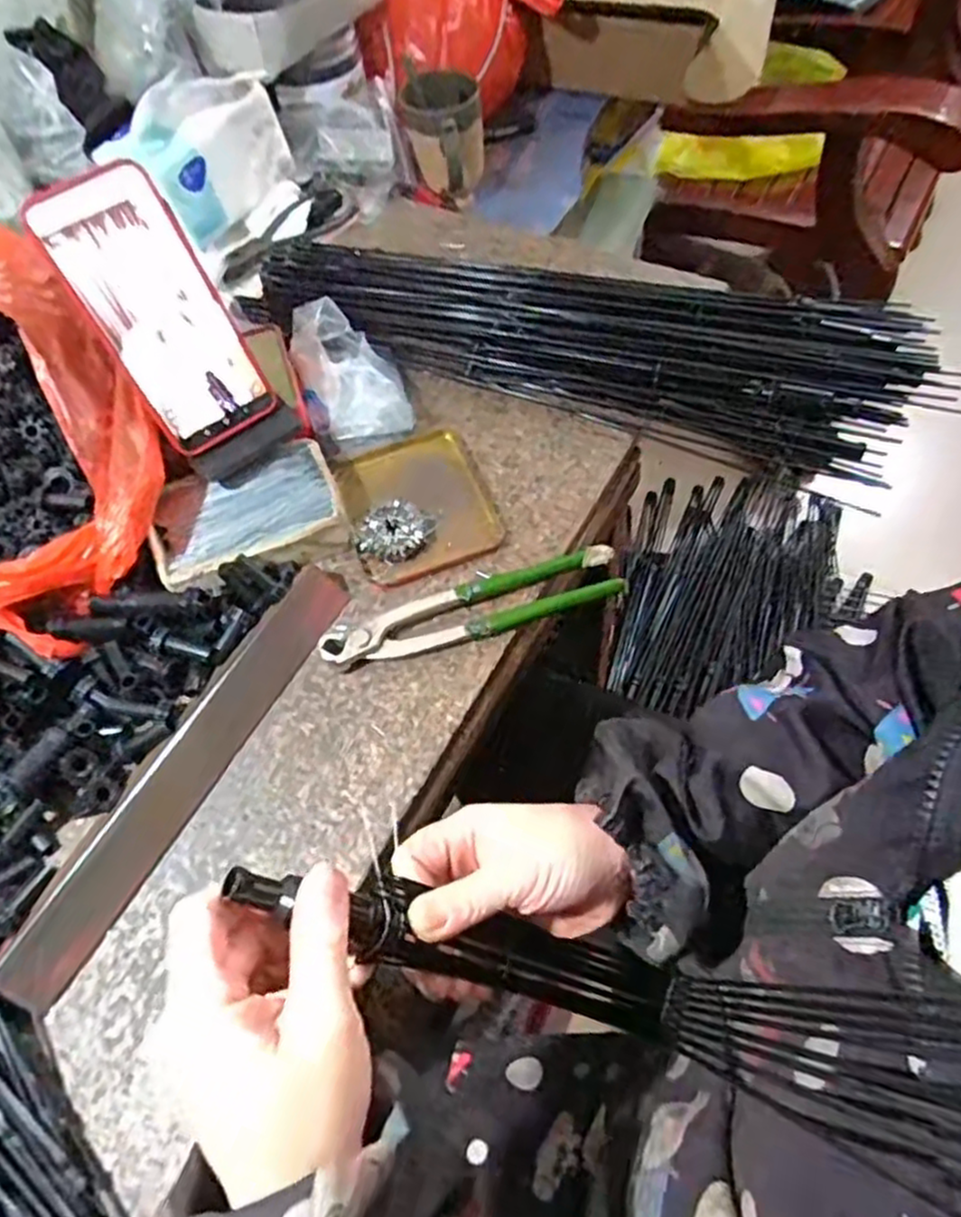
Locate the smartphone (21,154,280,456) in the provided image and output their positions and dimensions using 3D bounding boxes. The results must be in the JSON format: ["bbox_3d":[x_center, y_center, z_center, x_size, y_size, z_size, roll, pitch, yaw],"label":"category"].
[{"bbox_3d":[-0.202,-0.186,0.459,0.083,0.164,0.011,-38,33,-13],"label":"smartphone"}]

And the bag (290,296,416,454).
[{"bbox_3d":[-0.102,-0.183,0.564,0.077,0.051,0.121,-17,61,-5],"label":"bag"}]

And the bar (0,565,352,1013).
[{"bbox_3d":[-0.175,0.090,0.439,0.035,0.026,0.287,24,65,17],"label":"bar"}]

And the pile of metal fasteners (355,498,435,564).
[{"bbox_3d":[-0.061,-0.055,0.517,0.047,0.015,0.049,-2,60,3],"label":"pile of metal fasteners"}]

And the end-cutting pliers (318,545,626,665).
[{"bbox_3d":[-0.005,0.001,0.475,0.198,0.017,0.039,-15,61,-4],"label":"end-cutting pliers"}]

